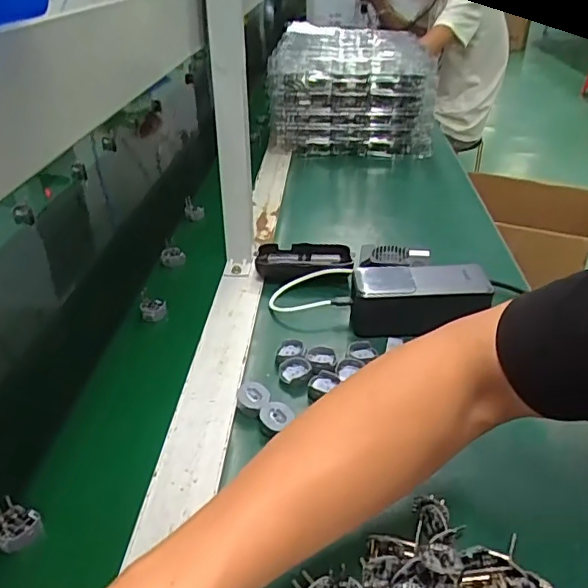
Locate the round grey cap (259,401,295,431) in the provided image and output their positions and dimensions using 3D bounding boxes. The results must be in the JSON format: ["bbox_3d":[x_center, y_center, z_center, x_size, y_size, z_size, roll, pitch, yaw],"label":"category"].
[{"bbox_3d":[-0.014,0.099,0.448,0.026,0.014,0.023,27,40,36],"label":"round grey cap"}]

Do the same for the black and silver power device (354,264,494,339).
[{"bbox_3d":[0.122,0.005,0.552,0.129,0.054,0.053,1,32,3],"label":"black and silver power device"}]

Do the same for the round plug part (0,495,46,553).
[{"bbox_3d":[-0.187,0.155,0.376,0.032,0.019,0.028,25,39,34],"label":"round plug part"}]

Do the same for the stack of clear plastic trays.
[{"bbox_3d":[0.108,-0.395,1.063,0.288,0.203,0.223,3,32,4],"label":"stack of clear plastic trays"}]

